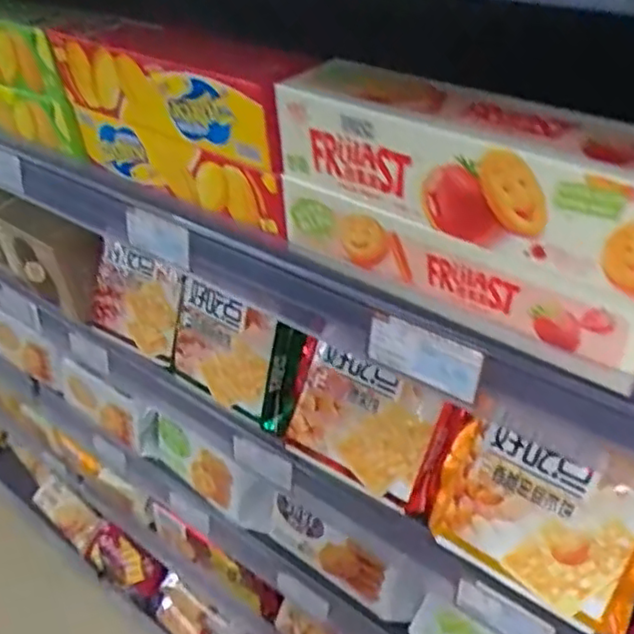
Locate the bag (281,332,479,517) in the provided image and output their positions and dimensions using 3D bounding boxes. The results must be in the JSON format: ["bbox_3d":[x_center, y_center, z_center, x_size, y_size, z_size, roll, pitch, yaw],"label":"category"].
[{"bbox_3d":[0.047,0.087,0.552,0.140,0.098,0.045,19,13,30],"label":"bag"}]

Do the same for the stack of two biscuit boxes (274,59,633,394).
[{"bbox_3d":[0.078,-0.060,0.363,0.227,0.109,0.048,26,49,33],"label":"stack of two biscuit boxes"}]

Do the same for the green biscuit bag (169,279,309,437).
[{"bbox_3d":[-0.072,0.029,0.621,0.135,0.108,0.045,22,26,31],"label":"green biscuit bag"}]

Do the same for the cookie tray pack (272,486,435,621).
[{"bbox_3d":[0.028,0.248,0.700,0.182,0.085,0.031,24,48,32],"label":"cookie tray pack"}]

